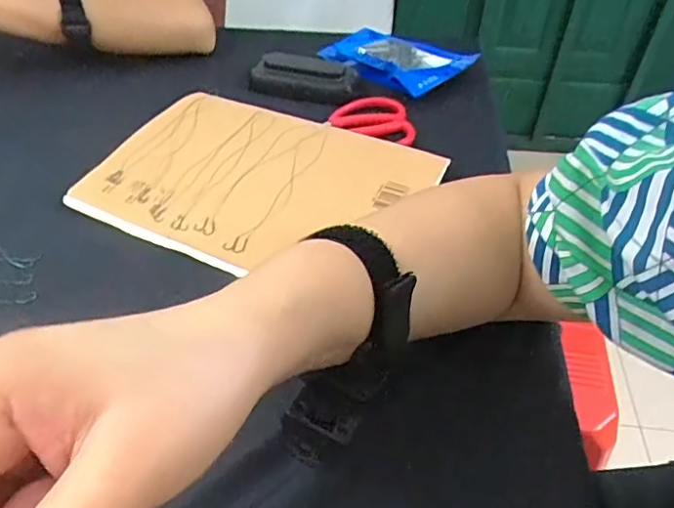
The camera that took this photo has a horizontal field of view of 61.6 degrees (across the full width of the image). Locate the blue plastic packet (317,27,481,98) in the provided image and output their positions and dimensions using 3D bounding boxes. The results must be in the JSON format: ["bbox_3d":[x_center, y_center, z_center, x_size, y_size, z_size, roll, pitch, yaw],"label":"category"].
[{"bbox_3d":[0.063,-0.221,0.618,0.153,0.013,0.103,34,53,28],"label":"blue plastic packet"}]

